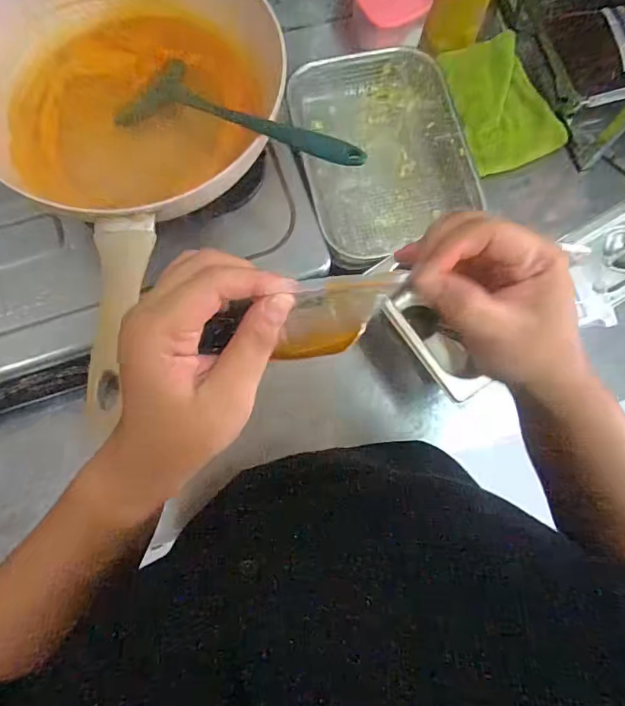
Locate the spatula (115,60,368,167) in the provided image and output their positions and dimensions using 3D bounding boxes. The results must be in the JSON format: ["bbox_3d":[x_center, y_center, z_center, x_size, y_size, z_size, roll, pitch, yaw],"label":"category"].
[{"bbox_3d":[-0.074,-0.213,0.428,0.281,0.022,0.069,29,78,26],"label":"spatula"}]

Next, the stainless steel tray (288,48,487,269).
[{"bbox_3d":[0.092,-0.264,0.631,0.211,0.078,0.276,-11,78,-3],"label":"stainless steel tray"}]

